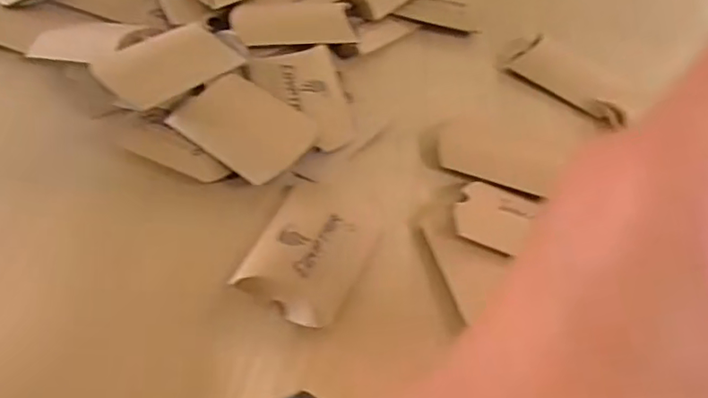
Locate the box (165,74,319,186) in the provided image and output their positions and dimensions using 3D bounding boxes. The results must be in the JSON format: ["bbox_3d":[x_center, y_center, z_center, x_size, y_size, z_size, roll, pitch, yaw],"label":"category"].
[{"bbox_3d":[-0.069,-0.044,0.364,0.080,0.018,0.057,33,54,22],"label":"box"}]

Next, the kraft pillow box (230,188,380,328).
[{"bbox_3d":[-0.022,0.028,0.318,0.057,0.014,0.082,19,50,12],"label":"kraft pillow box"}]

